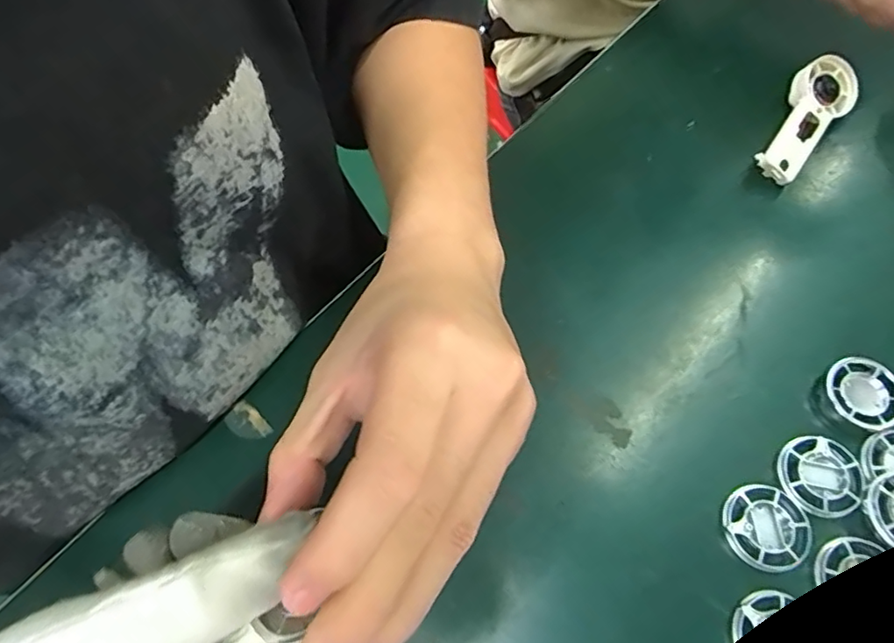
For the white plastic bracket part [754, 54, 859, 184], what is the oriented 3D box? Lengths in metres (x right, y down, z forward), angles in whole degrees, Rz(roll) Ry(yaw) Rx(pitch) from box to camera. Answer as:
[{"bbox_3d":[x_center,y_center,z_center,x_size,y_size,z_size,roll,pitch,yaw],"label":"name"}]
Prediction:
[{"bbox_3d":[0.233,-0.132,0.364,0.038,0.026,0.093,32,71,15],"label":"white plastic bracket part"}]

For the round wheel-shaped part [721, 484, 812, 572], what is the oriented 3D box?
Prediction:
[{"bbox_3d":[0.154,0.099,0.272,0.038,0.005,0.039,-1,66,1],"label":"round wheel-shaped part"}]

